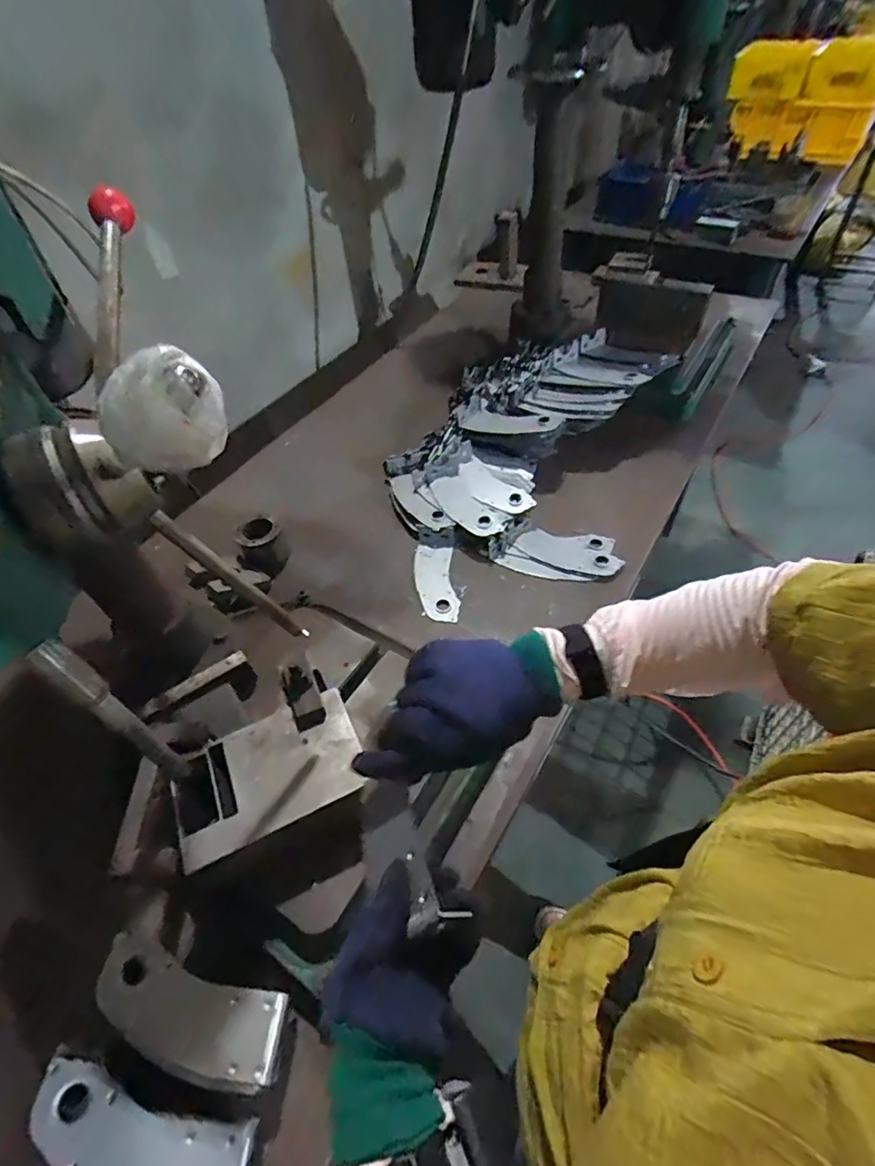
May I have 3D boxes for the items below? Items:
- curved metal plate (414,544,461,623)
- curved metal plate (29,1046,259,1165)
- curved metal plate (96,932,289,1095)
[{"bbox_3d":[-0.004,-0.007,0.872,0.065,0.009,0.167,-6,51,-1],"label":"curved metal plate"},{"bbox_3d":[-0.234,0.437,0.418,0.179,0.017,0.071,22,55,6],"label":"curved metal plate"},{"bbox_3d":[-0.226,0.384,0.480,0.186,0.016,0.072,11,53,13],"label":"curved metal plate"}]

